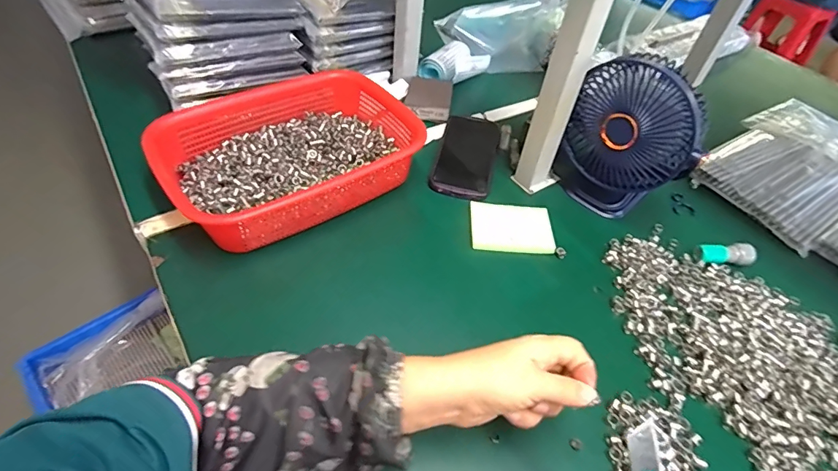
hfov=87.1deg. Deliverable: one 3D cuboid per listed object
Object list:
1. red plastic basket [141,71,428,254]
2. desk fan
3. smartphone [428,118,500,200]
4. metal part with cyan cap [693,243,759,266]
[{"bbox_3d":[-0.147,-0.098,0.533,0.279,0.073,0.211,-27,56,-27],"label":"red plastic basket"},{"bbox_3d":[0.237,-0.106,0.514,0.154,0.186,0.067,38,54,26],"label":"desk fan"},{"bbox_3d":[0.067,-0.112,0.609,0.076,0.016,0.175,14,47,6],"label":"smartphone"},{"bbox_3d":[0.357,0.022,0.514,0.065,0.018,0.023,7,47,0],"label":"metal part with cyan cap"}]

